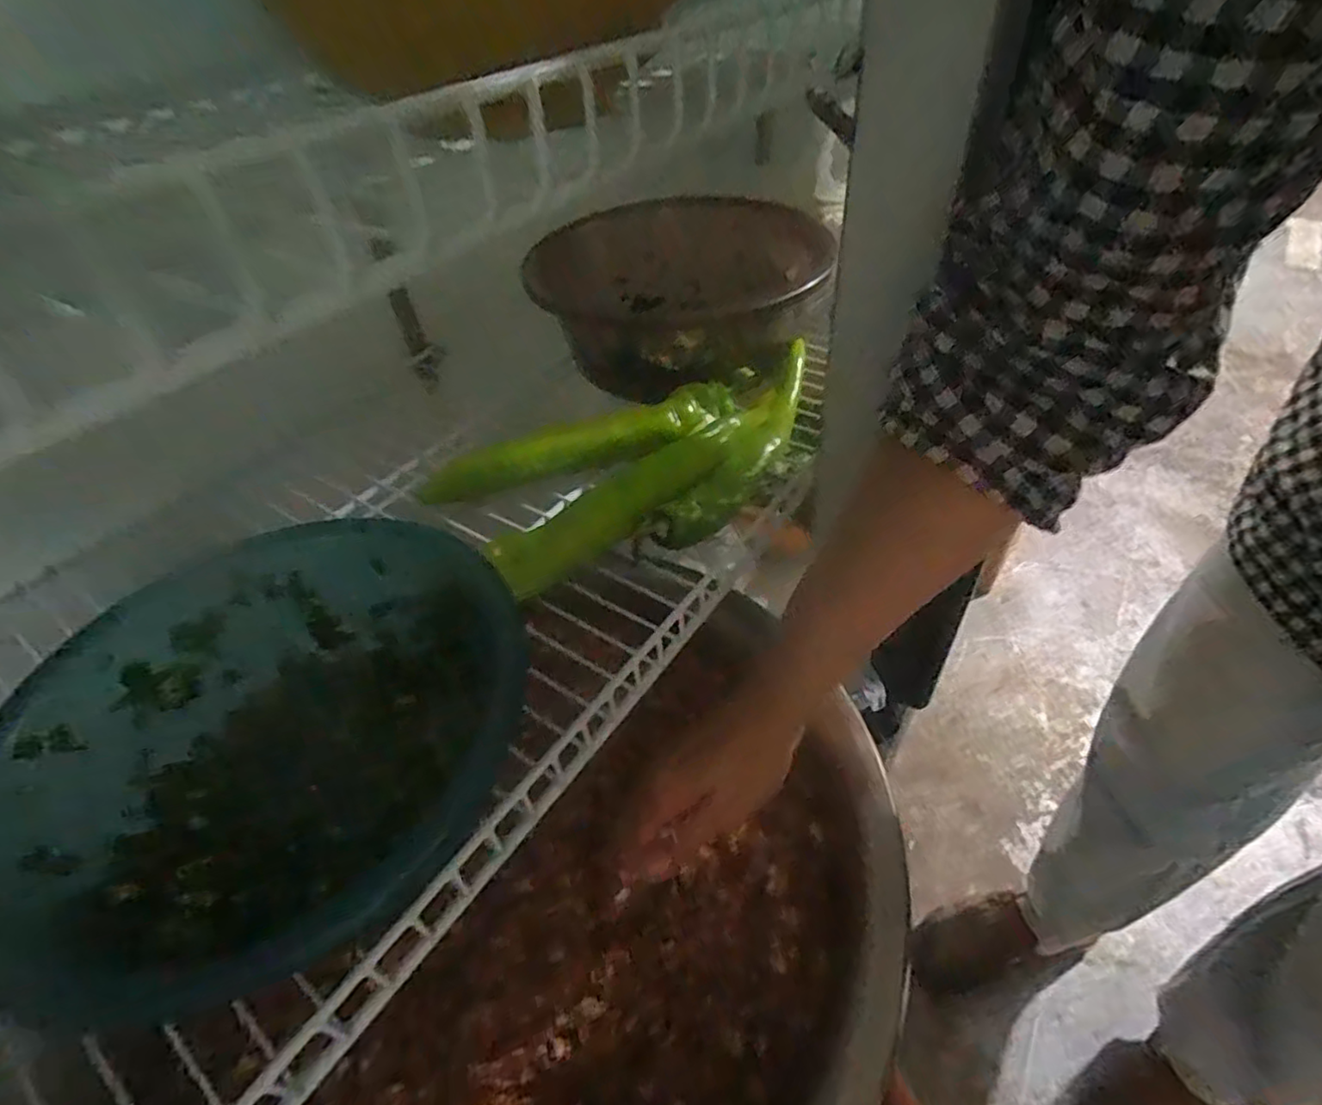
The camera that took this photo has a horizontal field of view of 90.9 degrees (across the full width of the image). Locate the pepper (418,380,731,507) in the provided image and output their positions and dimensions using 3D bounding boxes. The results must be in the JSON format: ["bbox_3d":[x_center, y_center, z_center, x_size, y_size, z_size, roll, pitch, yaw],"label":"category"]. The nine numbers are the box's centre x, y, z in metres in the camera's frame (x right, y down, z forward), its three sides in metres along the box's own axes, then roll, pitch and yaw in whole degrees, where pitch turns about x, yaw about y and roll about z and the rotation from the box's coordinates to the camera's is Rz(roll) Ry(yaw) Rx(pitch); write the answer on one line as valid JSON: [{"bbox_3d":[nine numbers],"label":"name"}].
[{"bbox_3d":[-0.058,-0.082,0.483,0.233,0.032,0.032,-18,46,-11],"label":"pepper"}]

